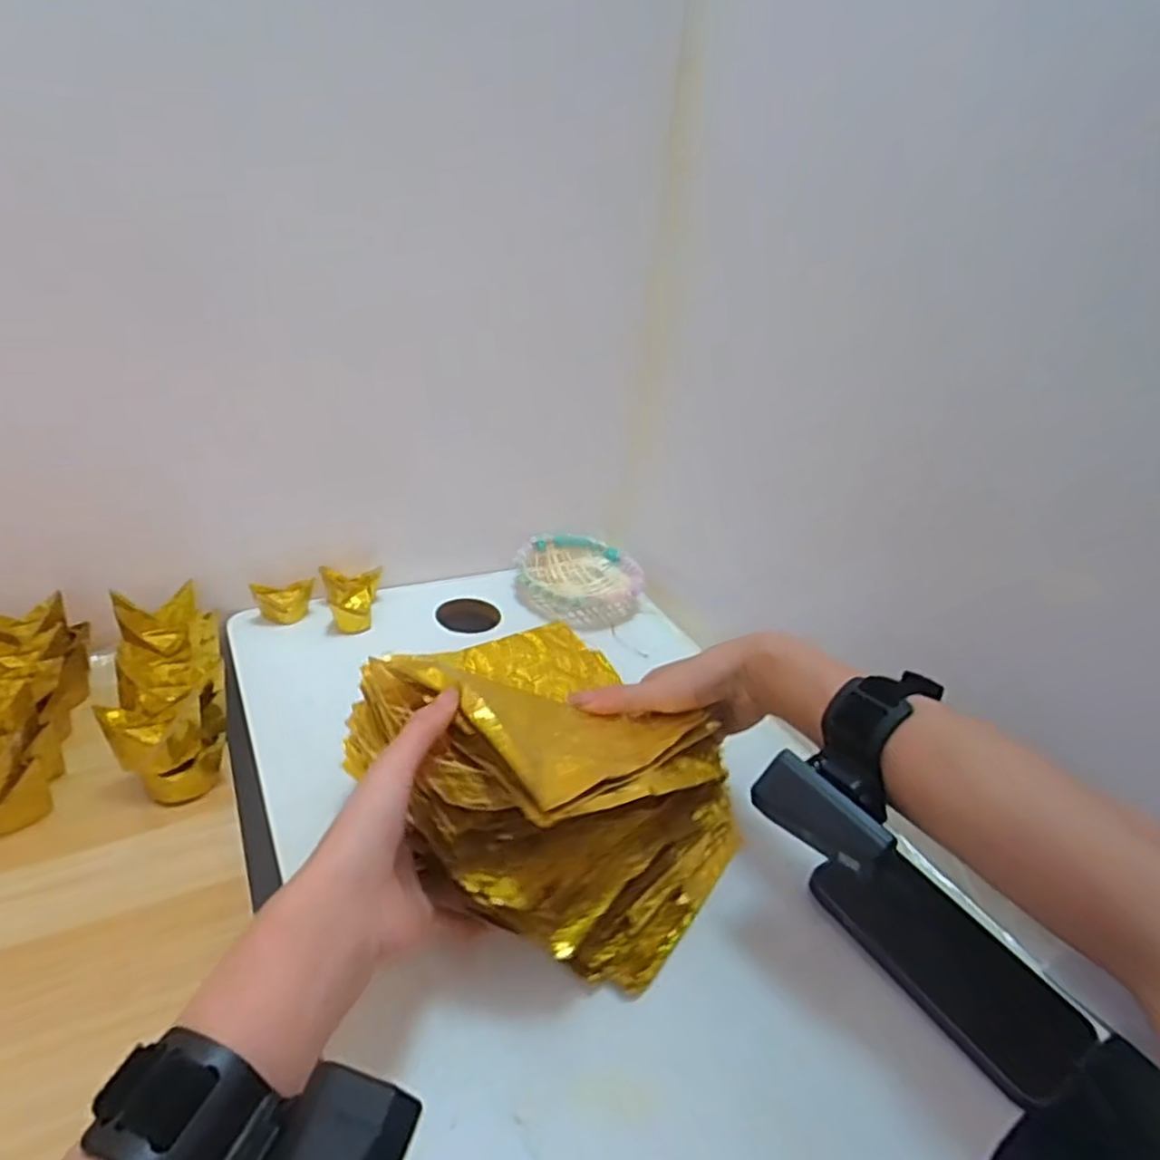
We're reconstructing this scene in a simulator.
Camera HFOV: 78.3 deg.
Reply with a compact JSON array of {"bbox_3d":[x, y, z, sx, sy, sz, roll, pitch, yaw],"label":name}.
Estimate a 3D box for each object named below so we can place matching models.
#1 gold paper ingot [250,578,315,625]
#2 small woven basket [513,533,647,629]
[{"bbox_3d":[-0.261,0.022,0.628,0.049,0.032,0.027,-4,31,-21],"label":"gold paper ingot"},{"bbox_3d":[-0.003,0.003,0.714,0.125,0.038,0.128,17,31,16],"label":"small woven basket"}]

